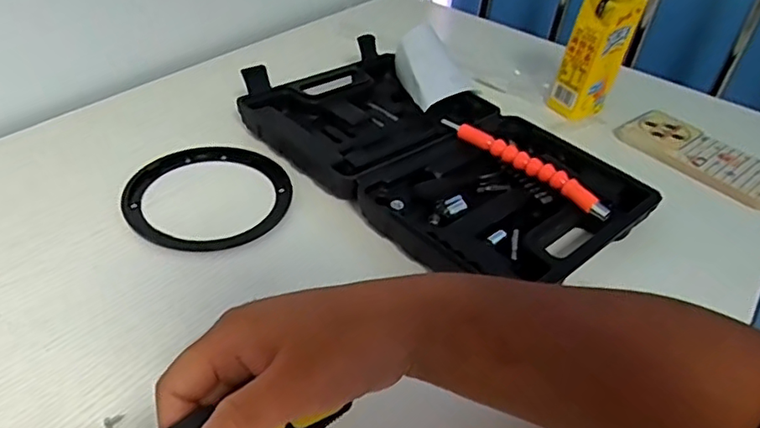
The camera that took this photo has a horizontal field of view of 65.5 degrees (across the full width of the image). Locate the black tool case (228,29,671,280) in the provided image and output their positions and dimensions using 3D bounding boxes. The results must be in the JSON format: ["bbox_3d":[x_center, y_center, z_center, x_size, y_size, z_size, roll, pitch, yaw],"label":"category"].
[{"bbox_3d":[0.047,-0.062,0.530,0.208,0.039,0.338,-29,50,-34],"label":"black tool case"}]

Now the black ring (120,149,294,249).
[{"bbox_3d":[-0.141,-0.019,0.492,0.132,0.011,0.132,3,40,-2],"label":"black ring"}]

